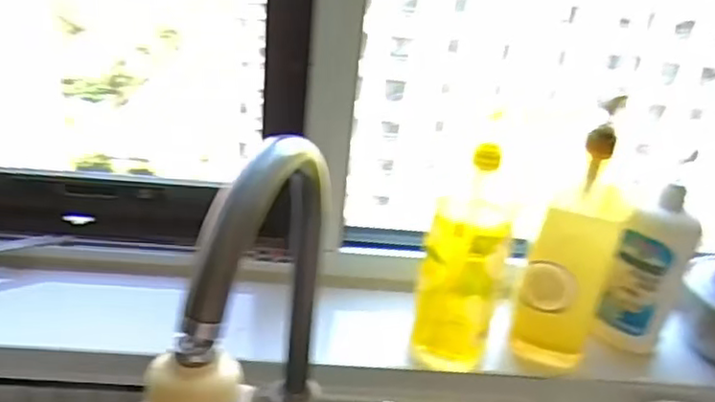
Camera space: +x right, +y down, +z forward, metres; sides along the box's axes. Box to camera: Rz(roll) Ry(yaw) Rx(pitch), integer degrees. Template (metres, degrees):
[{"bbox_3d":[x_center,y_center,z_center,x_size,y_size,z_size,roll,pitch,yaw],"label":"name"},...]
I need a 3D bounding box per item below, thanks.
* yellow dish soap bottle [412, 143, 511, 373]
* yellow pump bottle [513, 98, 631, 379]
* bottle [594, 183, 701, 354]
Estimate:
[{"bbox_3d":[0.112,0.070,0.682,0.075,0.244,0.055,22,32,25],"label":"yellow dish soap bottle"},{"bbox_3d":[0.232,0.051,0.702,0.080,0.303,0.085,20,31,22],"label":"yellow pump bottle"},{"bbox_3d":[0.315,0.079,0.726,0.069,0.188,0.044,23,32,26],"label":"bottle"}]

